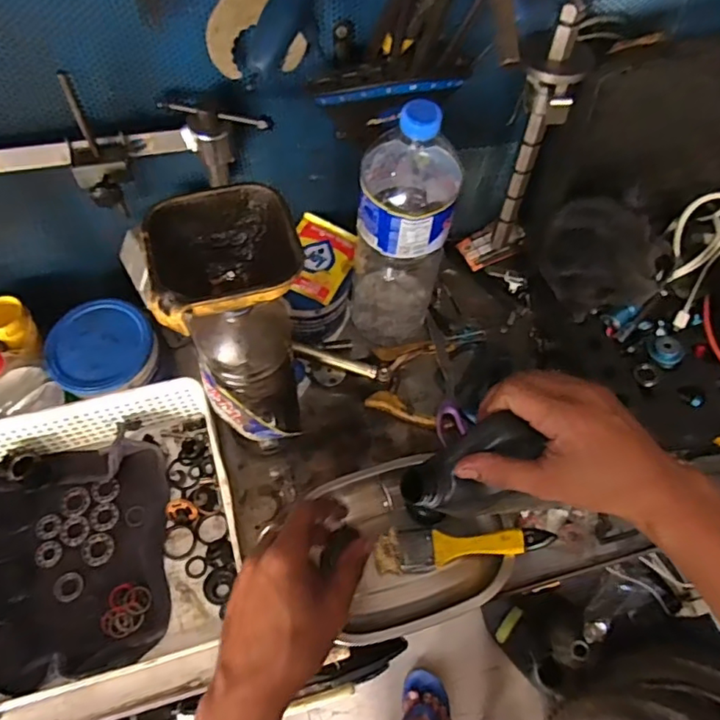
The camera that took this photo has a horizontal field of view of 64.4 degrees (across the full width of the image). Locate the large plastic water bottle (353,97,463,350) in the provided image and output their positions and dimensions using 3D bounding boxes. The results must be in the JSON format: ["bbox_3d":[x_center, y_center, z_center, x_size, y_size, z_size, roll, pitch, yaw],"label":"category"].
[{"bbox_3d":[0.044,-0.124,0.575,0.093,0.303,0.099,7,62,1],"label":"large plastic water bottle"}]

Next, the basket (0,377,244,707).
[{"bbox_3d":[-0.280,0.166,0.528,0.326,0.082,0.252,-14,63,-9],"label":"basket"}]

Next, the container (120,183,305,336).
[{"bbox_3d":[-0.093,-0.062,0.376,0.100,0.053,0.091,1,62,-2],"label":"container"}]

